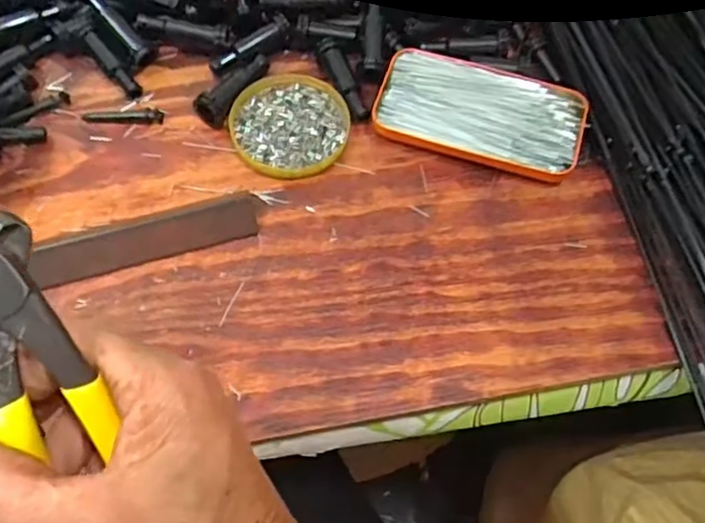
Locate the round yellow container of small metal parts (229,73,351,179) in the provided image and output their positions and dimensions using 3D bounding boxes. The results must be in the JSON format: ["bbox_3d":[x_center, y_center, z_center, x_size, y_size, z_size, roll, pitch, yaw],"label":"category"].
[{"bbox_3d":[-0.045,-0.100,0.473,0.083,0.009,0.088,1,63,-2],"label":"round yellow container of small metal parts"}]

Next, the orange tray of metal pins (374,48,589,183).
[{"bbox_3d":[0.093,-0.108,0.472,0.142,0.021,0.078,18,64,7],"label":"orange tray of metal pins"}]

